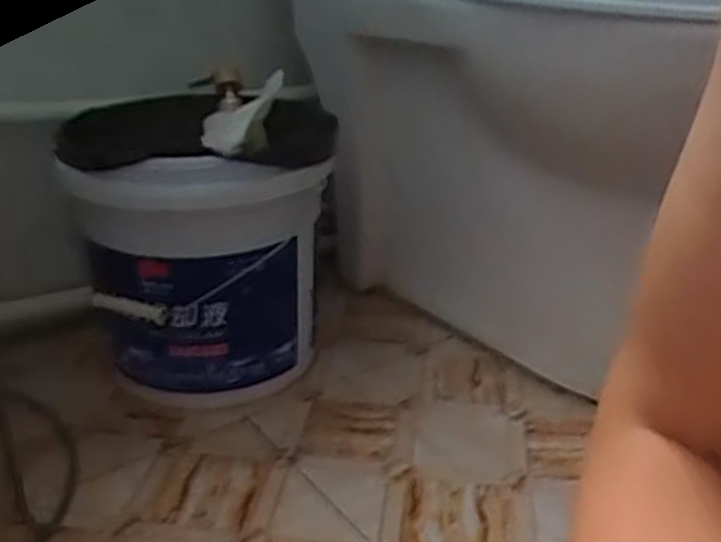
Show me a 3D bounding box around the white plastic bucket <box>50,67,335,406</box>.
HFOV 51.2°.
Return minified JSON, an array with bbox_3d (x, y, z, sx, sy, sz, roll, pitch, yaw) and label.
[{"bbox_3d":[-0.161,-0.026,0.804,0.259,0.277,0.274,-5,24,-13],"label":"white plastic bucket"}]

